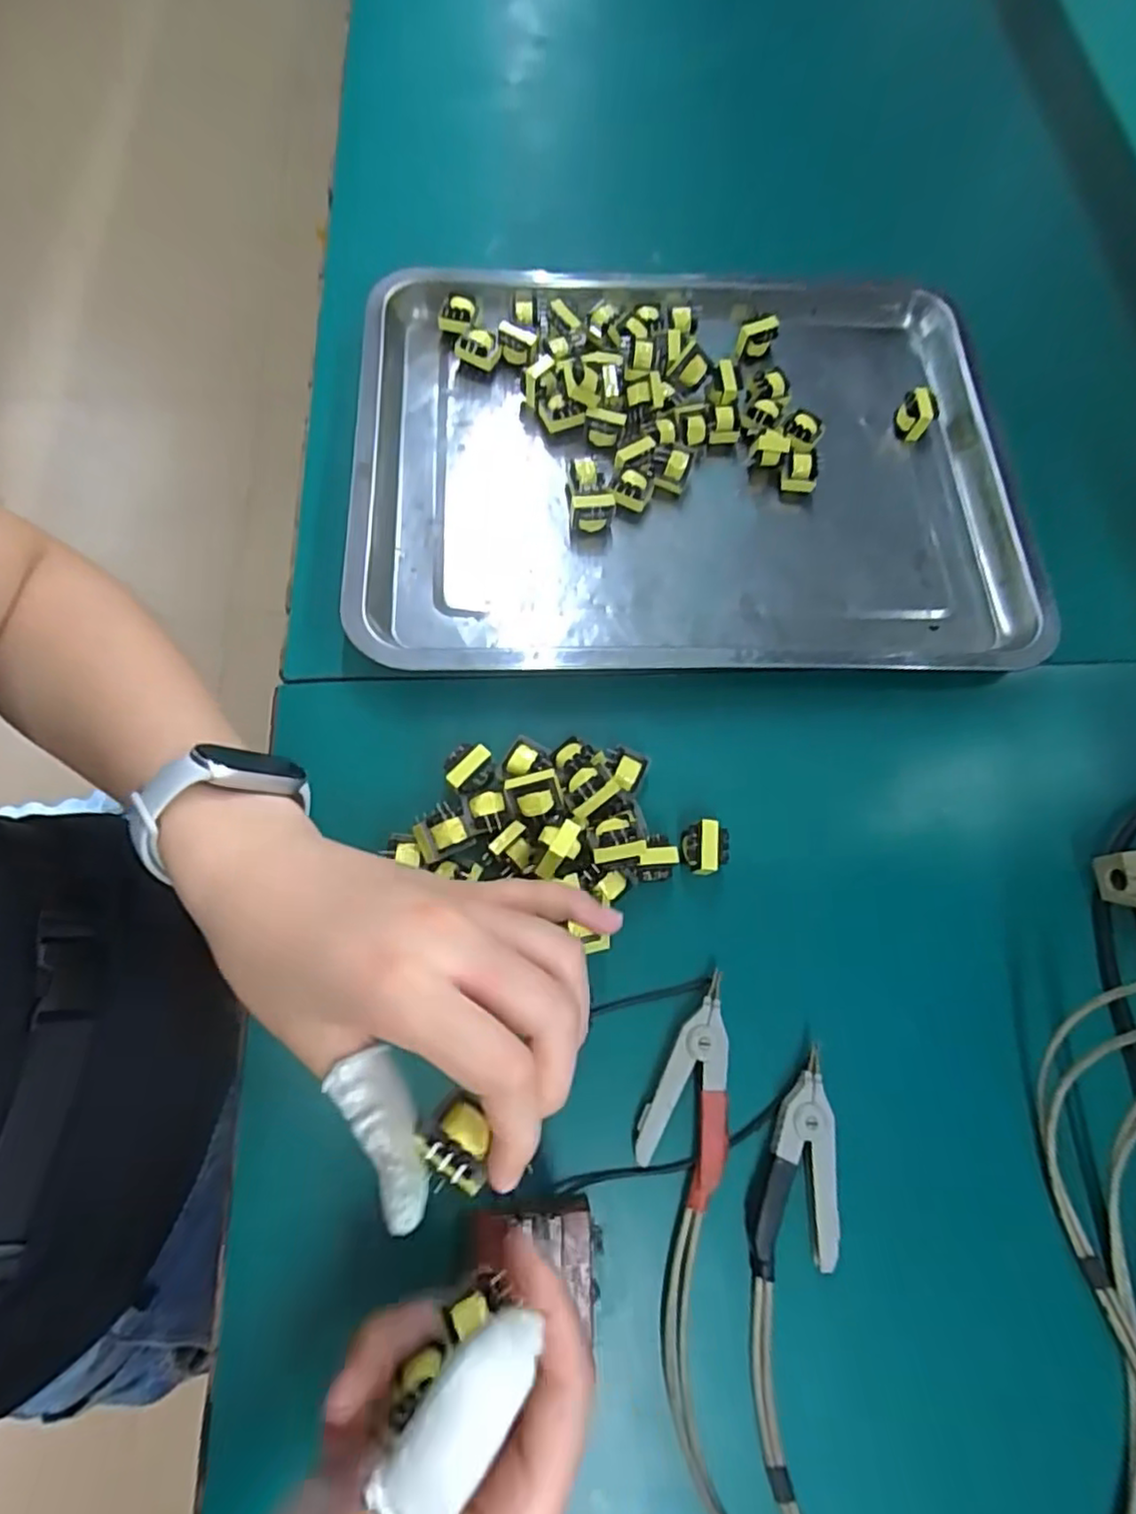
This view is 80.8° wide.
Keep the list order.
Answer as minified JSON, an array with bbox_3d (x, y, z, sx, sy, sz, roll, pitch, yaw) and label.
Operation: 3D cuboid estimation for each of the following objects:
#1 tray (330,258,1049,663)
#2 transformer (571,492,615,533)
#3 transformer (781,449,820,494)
[{"bbox_3d":[0.071,-0.179,0.404,0.394,0.033,0.282,-1,70,-3],"label":"tray"},{"bbox_3d":[0.015,-0.144,0.396,0.025,0.022,0.017,1,70,-2],"label":"transformer"},{"bbox_3d":[0.143,-0.176,0.414,0.020,0.017,0.021,5,70,0],"label":"transformer"}]

